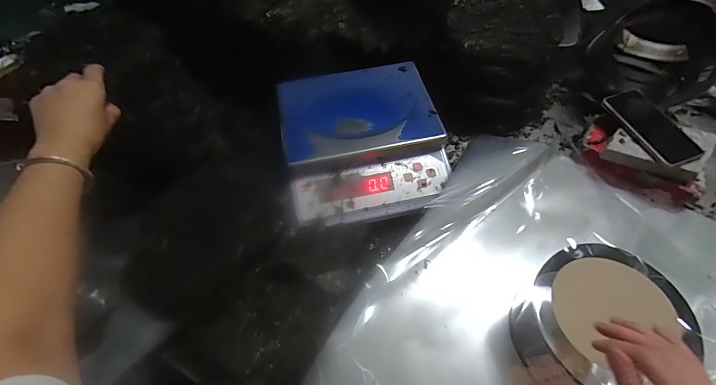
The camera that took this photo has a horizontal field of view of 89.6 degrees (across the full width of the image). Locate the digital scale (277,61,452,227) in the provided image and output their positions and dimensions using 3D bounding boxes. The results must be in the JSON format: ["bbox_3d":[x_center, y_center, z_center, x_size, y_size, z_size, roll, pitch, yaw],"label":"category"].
[{"bbox_3d":[0.010,-0.100,0.637,0.268,0.087,0.286,-11,57,-4],"label":"digital scale"}]

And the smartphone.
[{"bbox_3d":[0.511,-0.116,0.626,0.076,0.013,0.161,-24,64,-5],"label":"smartphone"}]

